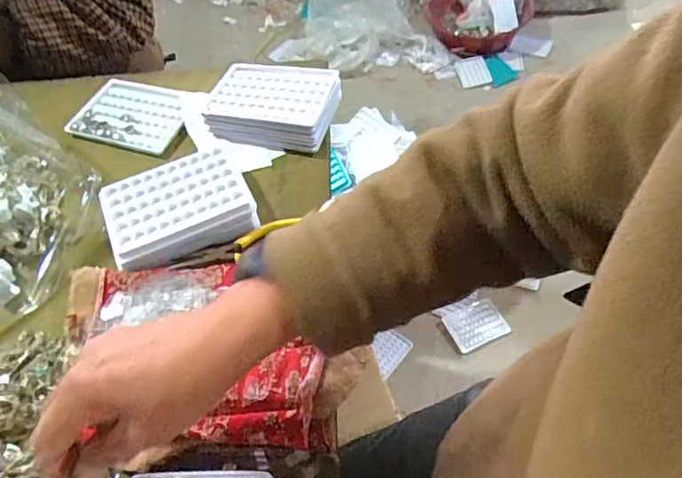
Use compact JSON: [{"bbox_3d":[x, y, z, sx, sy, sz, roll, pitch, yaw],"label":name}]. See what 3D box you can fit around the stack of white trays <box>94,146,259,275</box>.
[{"bbox_3d":[-0.150,-0.029,0.481,0.124,0.028,0.094,-24,55,-14],"label":"stack of white trays"}]

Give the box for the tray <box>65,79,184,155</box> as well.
[{"bbox_3d":[-0.236,-0.142,0.589,0.126,0.014,0.091,15,56,15],"label":"tray"}]

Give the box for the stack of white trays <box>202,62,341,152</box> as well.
[{"bbox_3d":[-0.071,-0.146,0.566,0.137,0.040,0.098,10,55,11],"label":"stack of white trays"}]

